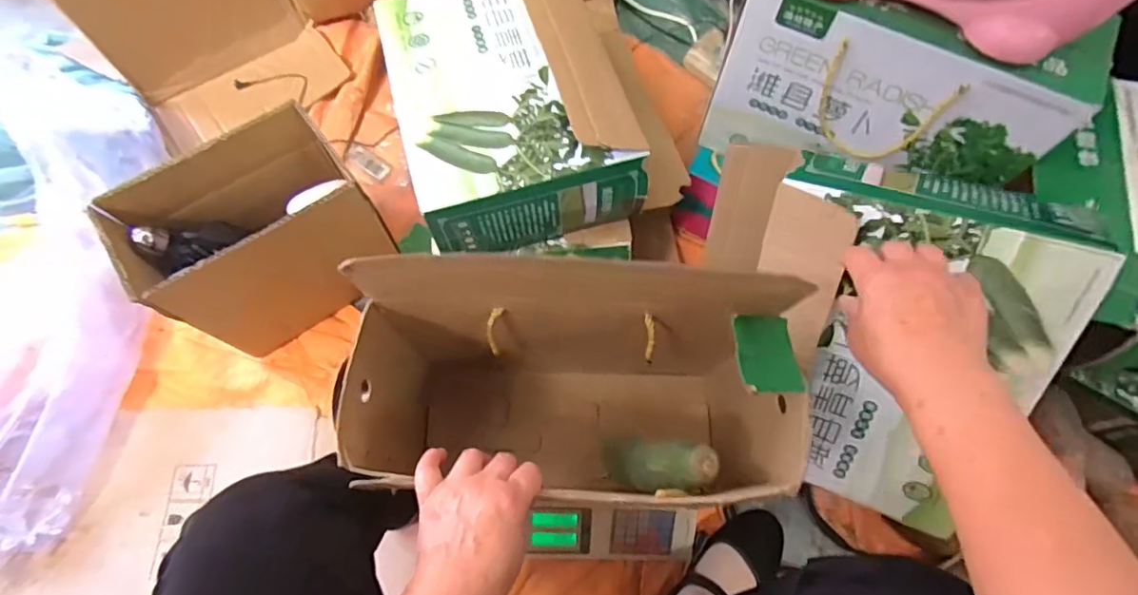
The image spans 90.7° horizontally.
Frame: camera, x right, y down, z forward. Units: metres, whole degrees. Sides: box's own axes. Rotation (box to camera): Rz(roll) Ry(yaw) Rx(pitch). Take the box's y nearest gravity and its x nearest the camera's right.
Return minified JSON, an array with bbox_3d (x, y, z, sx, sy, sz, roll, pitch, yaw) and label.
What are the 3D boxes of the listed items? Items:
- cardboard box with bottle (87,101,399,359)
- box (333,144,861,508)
[{"bbox_3d":[-0.389,-0.062,0.753,0.249,0.257,0.160,-36,72,-14],"label":"cardboard box with bottle"},{"bbox_3d":[0.005,0.104,0.550,0.369,0.364,0.182,3,67,1],"label":"box"}]

